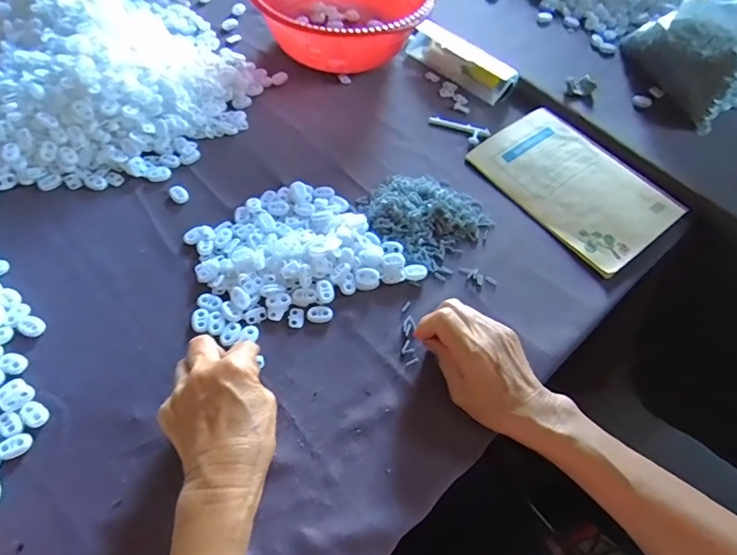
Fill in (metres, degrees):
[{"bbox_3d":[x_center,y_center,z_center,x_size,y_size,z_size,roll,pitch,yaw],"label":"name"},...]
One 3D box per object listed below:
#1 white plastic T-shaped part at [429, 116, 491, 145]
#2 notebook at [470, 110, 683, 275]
[{"bbox_3d":[0.110,-0.181,0.567,0.075,0.007,0.025,18,59,8],"label":"white plastic T-shaped part"},{"bbox_3d":[0.232,-0.109,0.523,0.138,0.011,0.206,-33,65,-21],"label":"notebook"}]

